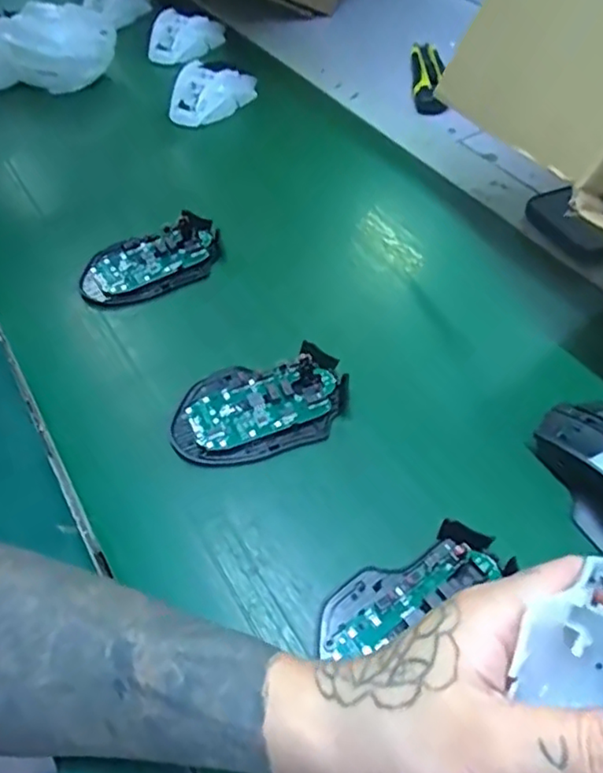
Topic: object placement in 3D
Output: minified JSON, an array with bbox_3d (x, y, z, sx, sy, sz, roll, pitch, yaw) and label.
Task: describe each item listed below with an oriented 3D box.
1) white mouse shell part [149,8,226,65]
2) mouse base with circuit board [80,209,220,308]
[{"bbox_3d":[-0.141,-0.426,0.729,0.045,0.036,0.103,35,61,26],"label":"white mouse shell part"},{"bbox_3d":[-0.121,-0.100,0.486,0.114,0.016,0.065,-19,52,-13],"label":"mouse base with circuit board"}]

